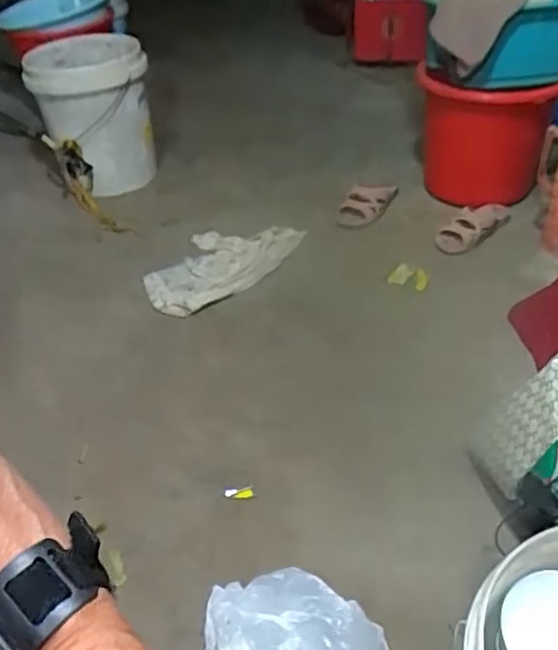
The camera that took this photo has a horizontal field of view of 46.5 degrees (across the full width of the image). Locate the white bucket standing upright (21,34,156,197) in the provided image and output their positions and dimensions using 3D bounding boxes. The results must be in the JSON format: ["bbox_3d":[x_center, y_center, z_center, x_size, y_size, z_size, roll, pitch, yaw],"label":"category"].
[{"bbox_3d":[-0.436,-0.506,1.577,0.261,0.282,0.309,-15,41,-9],"label":"white bucket standing upright"}]

